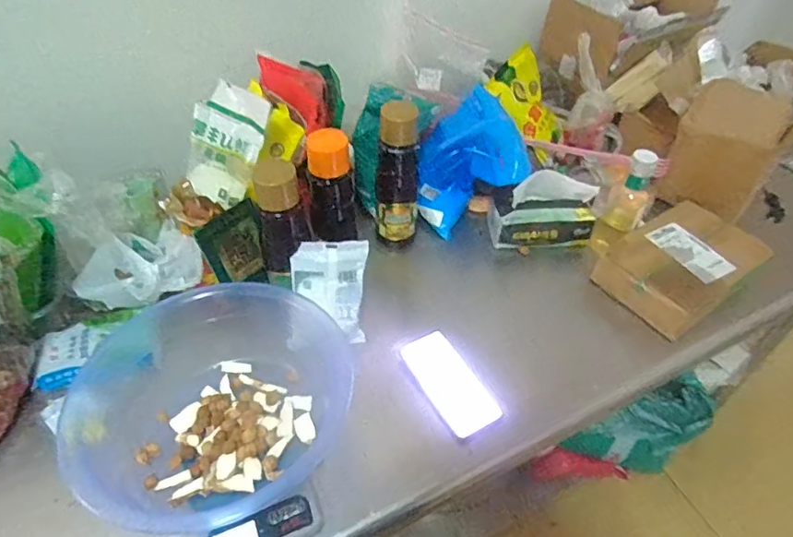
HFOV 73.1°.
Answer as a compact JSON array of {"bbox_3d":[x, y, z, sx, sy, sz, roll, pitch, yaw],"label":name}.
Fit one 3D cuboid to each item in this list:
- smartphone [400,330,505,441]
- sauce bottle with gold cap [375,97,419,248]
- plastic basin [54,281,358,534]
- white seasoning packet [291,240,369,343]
[{"bbox_3d":[0.077,0.164,0.768,0.075,0.013,0.157,-31,62,-12],"label":"smartphone"},{"bbox_3d":[0.004,-0.160,0.893,0.068,0.263,0.063,4,47,2],"label":"sauce bottle with gold cap"},{"bbox_3d":[-0.235,0.170,0.669,0.298,0.133,0.300,-9,48,-10],"label":"plastic basin"},{"bbox_3d":[-0.096,0.037,0.776,0.104,0.152,0.015,0,18,-11],"label":"white seasoning packet"}]

